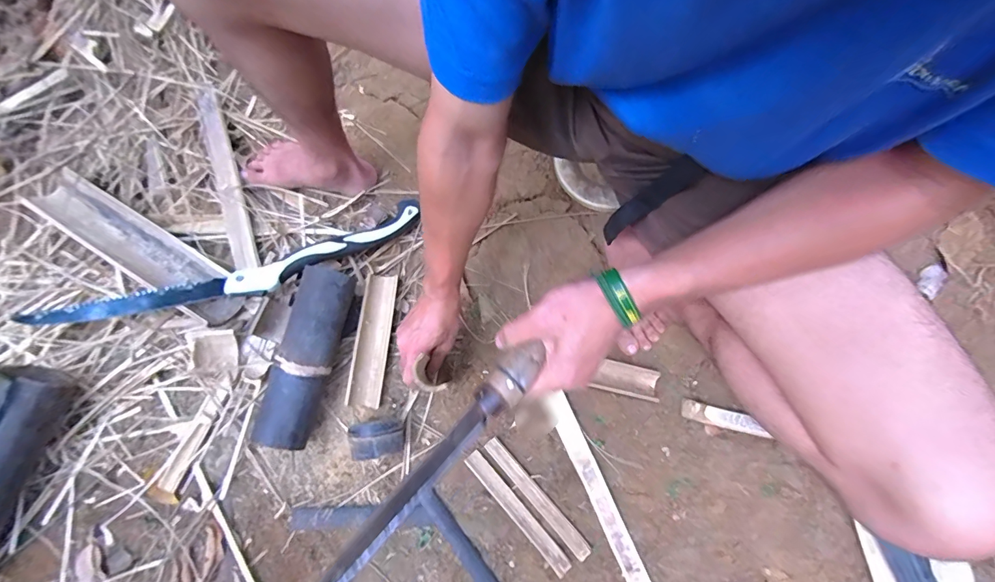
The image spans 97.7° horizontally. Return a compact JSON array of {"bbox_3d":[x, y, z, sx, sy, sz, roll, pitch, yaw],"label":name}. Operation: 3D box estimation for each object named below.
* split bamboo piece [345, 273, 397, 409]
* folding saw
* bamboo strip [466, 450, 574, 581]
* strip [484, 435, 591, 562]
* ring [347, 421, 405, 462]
[{"bbox_3d":[-0.207,0.078,0.722,0.056,0.024,0.214,6,80,2],"label":"split bamboo piece"},{"bbox_3d":[-0.418,-0.031,0.703,0.602,0.033,0.100,-18,49,-11],"label":"folding saw"},{"bbox_3d":[0.031,0.343,0.680,0.028,0.006,0.218,-39,77,-19],"label":"bamboo strip"},{"bbox_3d":[0.062,0.325,0.687,0.026,0.010,0.221,-40,76,-15],"label":"strip"},{"bbox_3d":[-0.179,0.220,0.655,0.078,0.081,0.049,-7,83,-3],"label":"ring"}]

